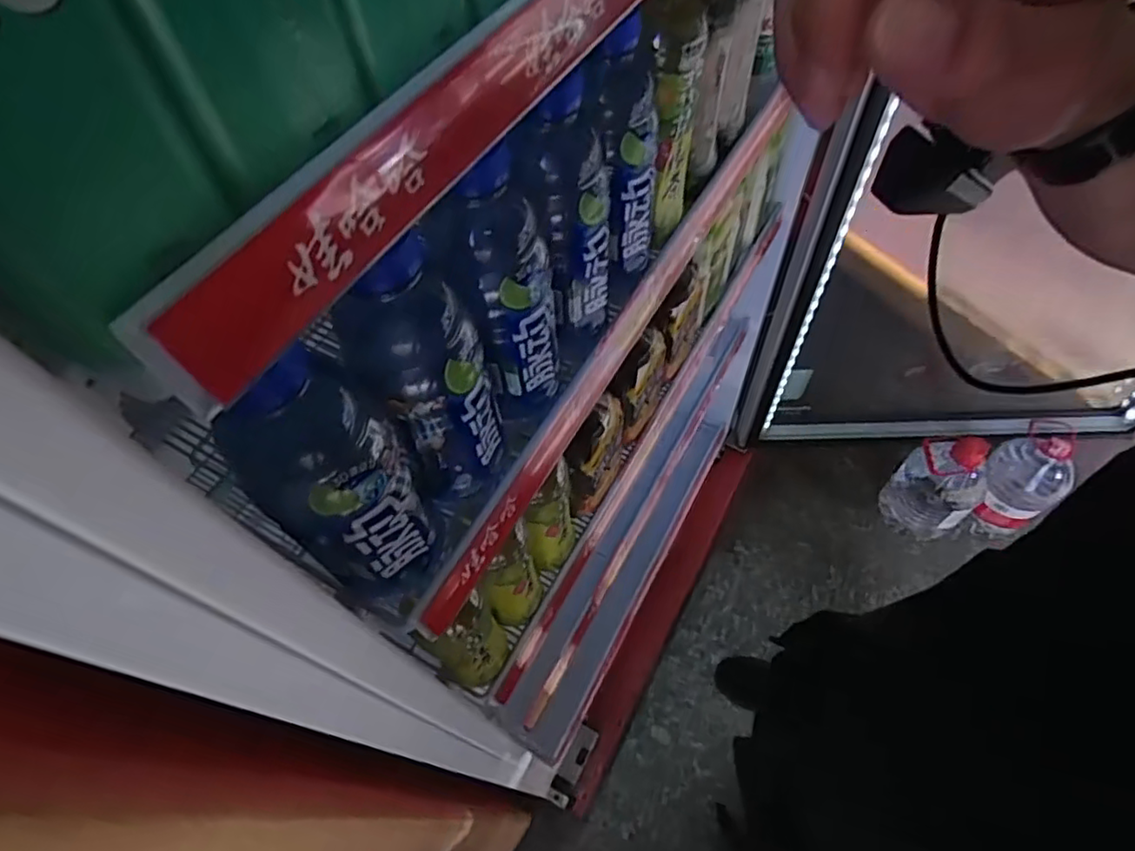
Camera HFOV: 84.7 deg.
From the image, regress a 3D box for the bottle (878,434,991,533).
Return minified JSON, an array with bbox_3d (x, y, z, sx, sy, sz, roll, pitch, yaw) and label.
[{"bbox_3d":[0.811,0.124,1.358,0.137,0.298,0.160,-34,62,-17],"label":"bottle"}]

